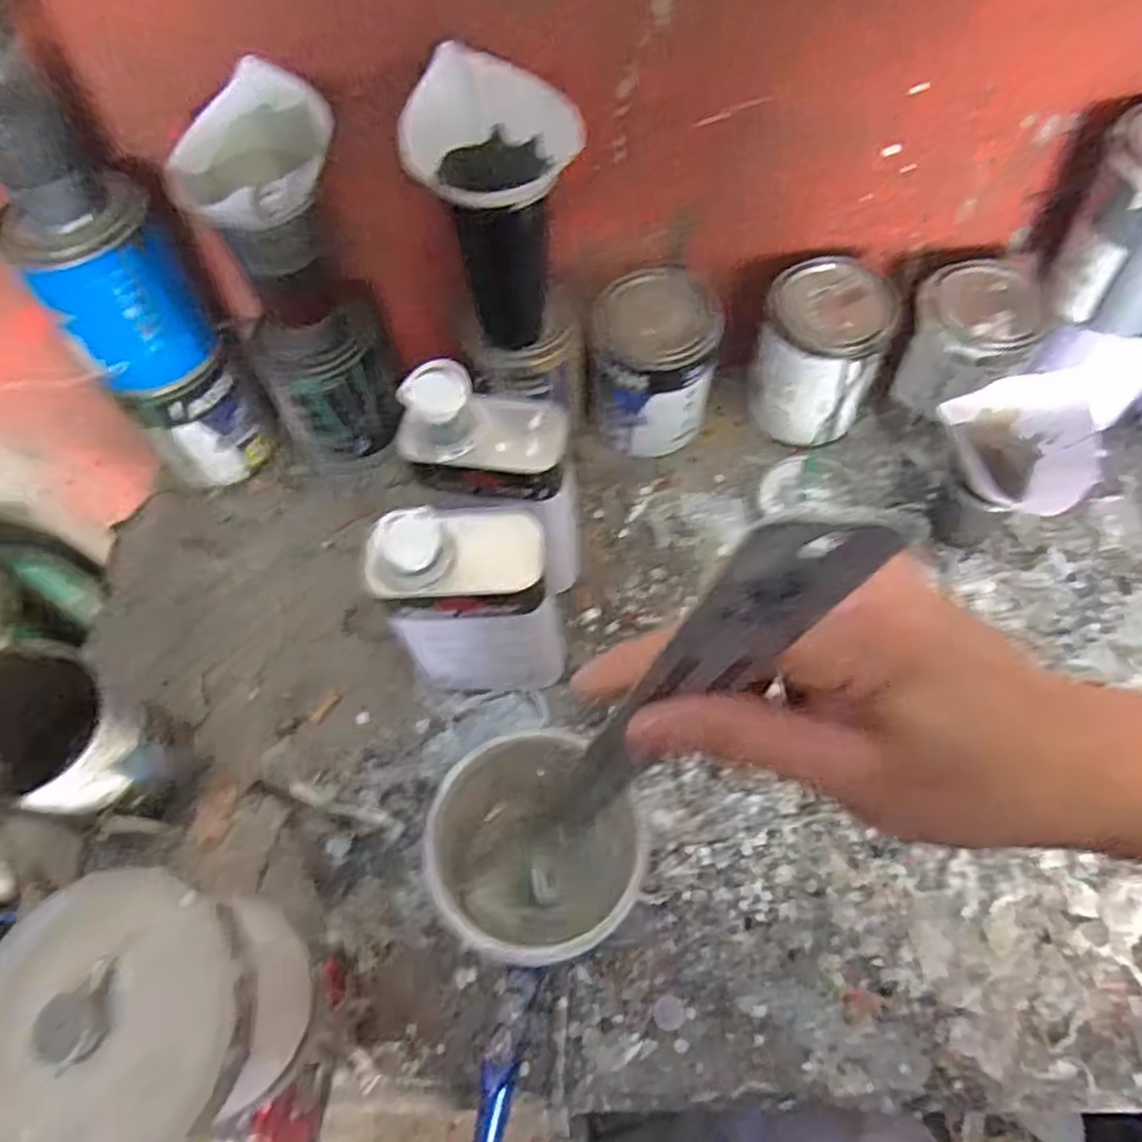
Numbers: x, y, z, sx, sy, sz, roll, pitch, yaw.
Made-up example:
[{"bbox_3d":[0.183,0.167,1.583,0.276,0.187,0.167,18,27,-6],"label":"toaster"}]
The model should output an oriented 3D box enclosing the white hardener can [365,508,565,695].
[{"bbox_3d":[-0.070,0.030,0.549,0.112,0.206,0.071,-3,62,2],"label":"white hardener can"}]

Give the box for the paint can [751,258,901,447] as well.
[{"bbox_3d":[0.224,-0.194,0.678,0.103,0.130,0.098,-1,62,3],"label":"paint can"}]

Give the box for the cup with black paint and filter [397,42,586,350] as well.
[{"bbox_3d":[-0.053,-0.263,0.558,0.097,0.181,0.094,-1,62,3],"label":"cup with black paint and filter"}]

